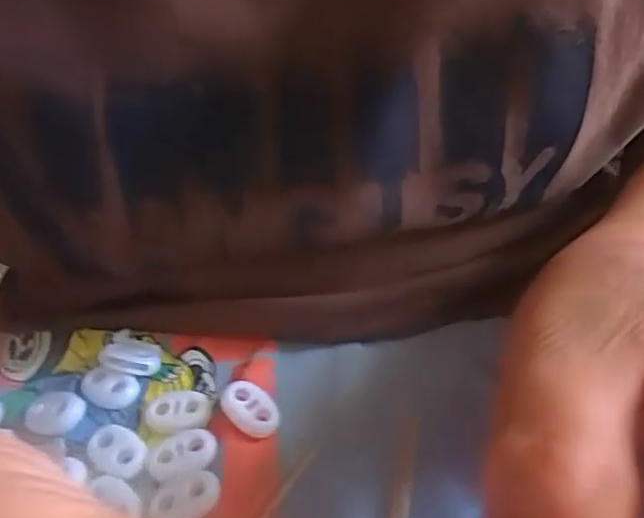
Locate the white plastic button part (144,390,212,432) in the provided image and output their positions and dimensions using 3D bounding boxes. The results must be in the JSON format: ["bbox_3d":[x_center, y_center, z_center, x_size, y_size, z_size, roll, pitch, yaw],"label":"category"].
[{"bbox_3d":[-0.050,0.053,0.205,0.022,0.005,0.013,-6,42,0],"label":"white plastic button part"}]

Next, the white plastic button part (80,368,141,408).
[{"bbox_3d":[-0.079,0.047,0.213,0.022,0.005,0.013,10,44,17],"label":"white plastic button part"}]

